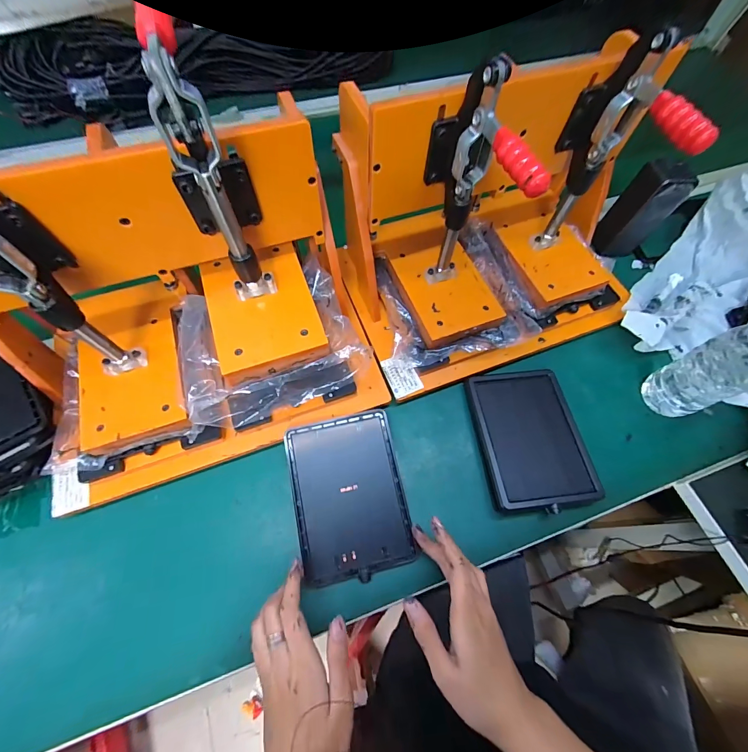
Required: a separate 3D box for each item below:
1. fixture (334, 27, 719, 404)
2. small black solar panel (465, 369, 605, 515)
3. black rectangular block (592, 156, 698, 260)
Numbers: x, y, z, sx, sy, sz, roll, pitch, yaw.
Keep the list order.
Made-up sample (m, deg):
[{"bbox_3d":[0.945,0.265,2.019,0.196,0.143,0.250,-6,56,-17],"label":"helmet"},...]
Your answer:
[{"bbox_3d":[0.159,-0.170,0.393,0.362,0.246,0.235,-19,67,-10],"label":"fixture"},{"bbox_3d":[0.184,0.070,0.414,0.120,0.022,0.163,-5,65,-4],"label":"small black solar panel"},{"bbox_3d":[0.384,-0.238,0.502,0.058,0.126,0.045,-2,65,-2],"label":"black rectangular block"}]

